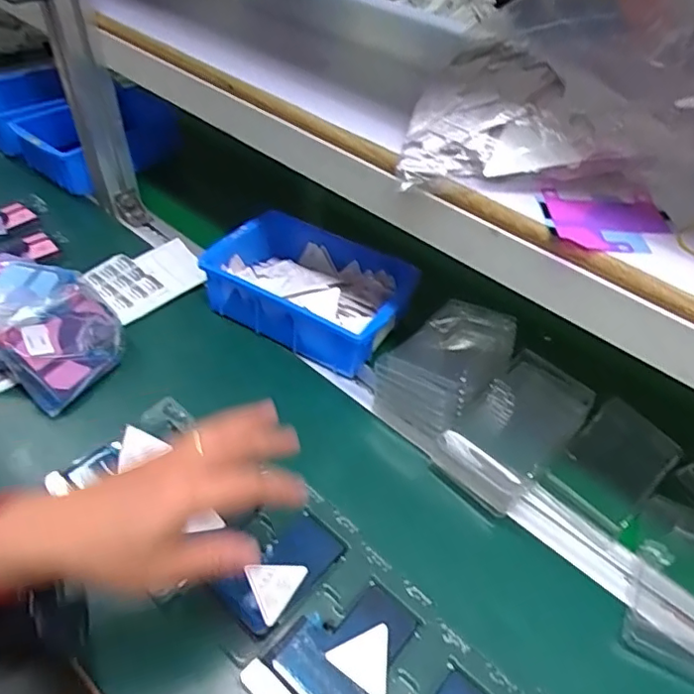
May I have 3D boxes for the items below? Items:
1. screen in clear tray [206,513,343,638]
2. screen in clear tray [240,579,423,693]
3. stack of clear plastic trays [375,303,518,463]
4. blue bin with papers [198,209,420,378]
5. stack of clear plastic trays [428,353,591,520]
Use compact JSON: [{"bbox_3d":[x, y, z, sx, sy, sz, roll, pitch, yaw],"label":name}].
[{"bbox_3d":[-0.048,0.166,0.423,0.054,0.014,0.088,35,53,27],"label":"screen in clear tray"},{"bbox_3d":[-0.004,0.210,0.384,0.110,0.005,0.071,-31,55,-30],"label":"screen in clear tray"},{"bbox_3d":[0.091,0.019,0.528,0.093,0.072,0.131,35,52,26],"label":"stack of clear plastic trays"},{"bbox_3d":[-0.036,-0.061,0.608,0.203,0.071,0.137,25,49,19],"label":"blue bin with papers"},{"bbox_3d":[0.146,0.072,0.489,0.129,0.059,0.082,-31,55,-30],"label":"stack of clear plastic trays"}]

